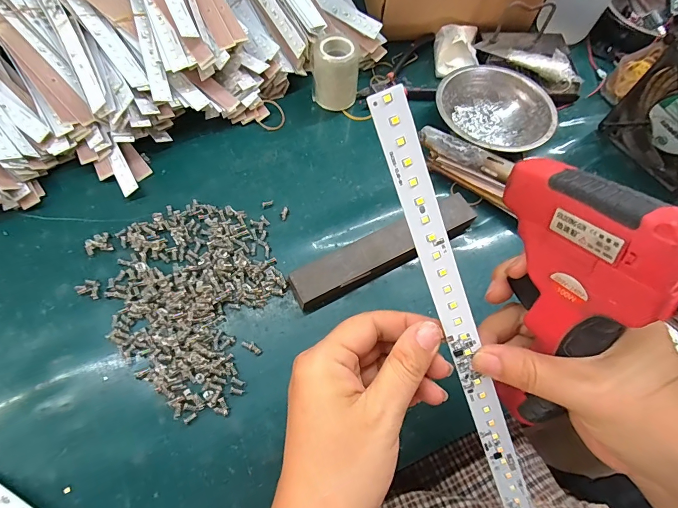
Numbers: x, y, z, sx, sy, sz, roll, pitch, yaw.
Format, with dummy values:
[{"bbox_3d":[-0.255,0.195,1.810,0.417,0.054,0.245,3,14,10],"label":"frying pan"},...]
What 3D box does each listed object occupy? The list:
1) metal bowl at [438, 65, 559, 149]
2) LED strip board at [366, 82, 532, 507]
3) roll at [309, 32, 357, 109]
[{"bbox_3d":[0.170,-0.154,0.417,0.123,0.045,0.123,1,67,-3],"label":"metal bowl"},{"bbox_3d":[0.070,0.051,0.203,0.018,0.005,0.276,-20,105,4],"label":"LED strip board"},{"bbox_3d":[-0.004,-0.200,0.412,0.048,0.062,0.044,-38,74,-18],"label":"roll"}]

